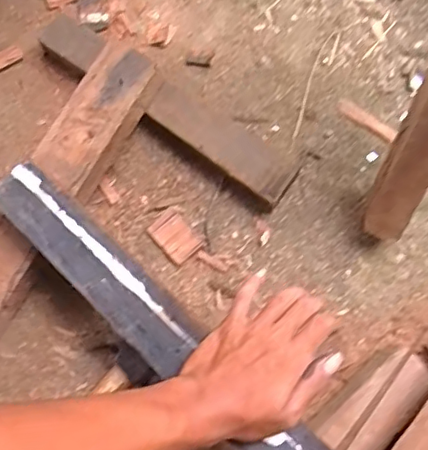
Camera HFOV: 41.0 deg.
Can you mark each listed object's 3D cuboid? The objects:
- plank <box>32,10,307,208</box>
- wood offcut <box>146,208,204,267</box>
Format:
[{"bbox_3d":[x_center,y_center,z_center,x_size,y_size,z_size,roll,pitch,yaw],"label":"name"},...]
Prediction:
[{"bbox_3d":[-0.059,-0.132,0.653,0.335,0.045,0.056,33,77,10],"label":"plank"},{"bbox_3d":[-0.043,0.014,0.629,0.040,0.006,0.056,-39,77,-10],"label":"wood offcut"}]

